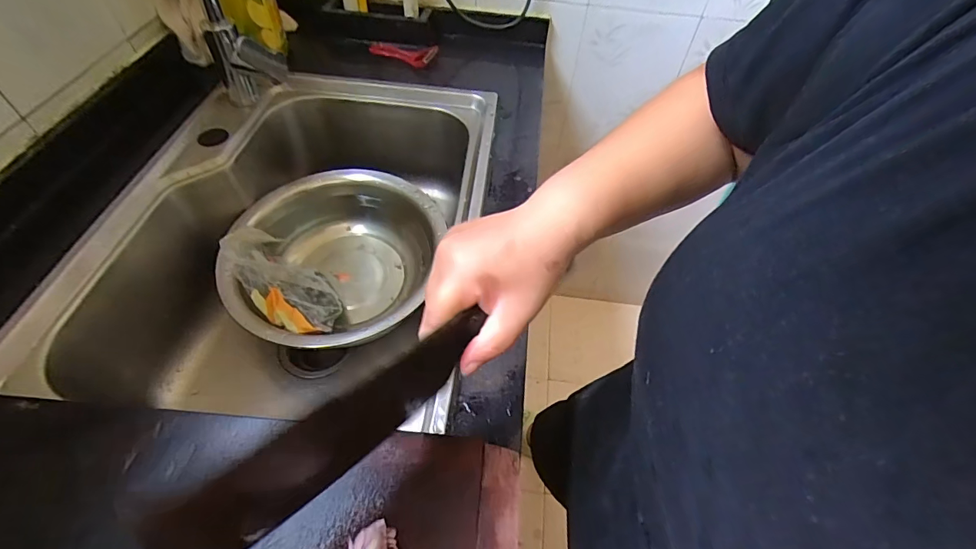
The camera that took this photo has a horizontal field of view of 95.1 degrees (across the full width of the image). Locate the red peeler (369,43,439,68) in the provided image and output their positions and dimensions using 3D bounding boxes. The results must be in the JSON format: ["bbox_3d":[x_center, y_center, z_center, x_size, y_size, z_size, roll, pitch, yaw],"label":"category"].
[{"bbox_3d":[-0.151,-0.387,0.773,0.129,0.029,0.044,17,53,9],"label":"red peeler"}]

